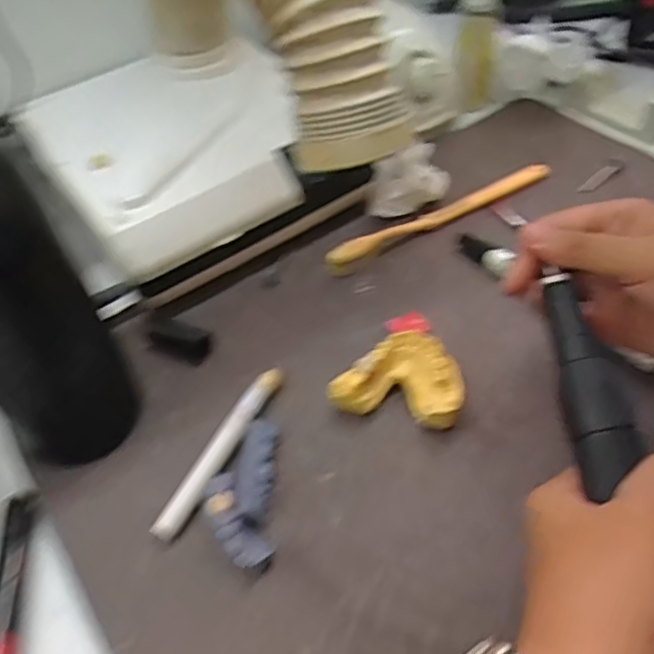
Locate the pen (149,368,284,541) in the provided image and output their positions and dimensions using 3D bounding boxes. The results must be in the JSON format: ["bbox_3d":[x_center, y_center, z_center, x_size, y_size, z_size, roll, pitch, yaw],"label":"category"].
[{"bbox_3d":[-0.055,0.063,0.334,0.015,0.010,0.107,20,54,22],"label":"pen"}]

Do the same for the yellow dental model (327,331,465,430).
[{"bbox_3d":[0.039,0.030,0.349,0.068,0.029,0.046,7,50,12],"label":"yellow dental model"}]

